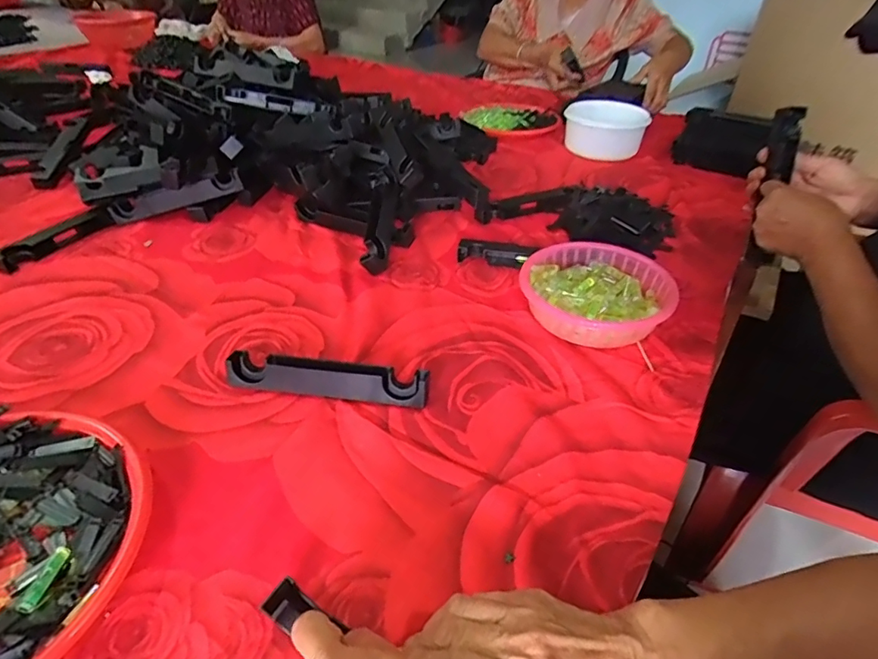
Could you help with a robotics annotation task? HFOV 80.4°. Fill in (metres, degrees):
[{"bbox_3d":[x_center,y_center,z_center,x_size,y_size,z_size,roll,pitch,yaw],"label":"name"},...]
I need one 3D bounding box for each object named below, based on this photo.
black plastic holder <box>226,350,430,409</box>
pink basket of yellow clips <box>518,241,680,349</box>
[{"bbox_3d":[-0.109,0.047,0.506,0.195,0.031,0.026,6,38,5],"label":"black plastic holder"},{"bbox_3d":[0.179,-0.038,0.604,0.165,0.053,0.157,11,39,12],"label":"pink basket of yellow clips"}]

